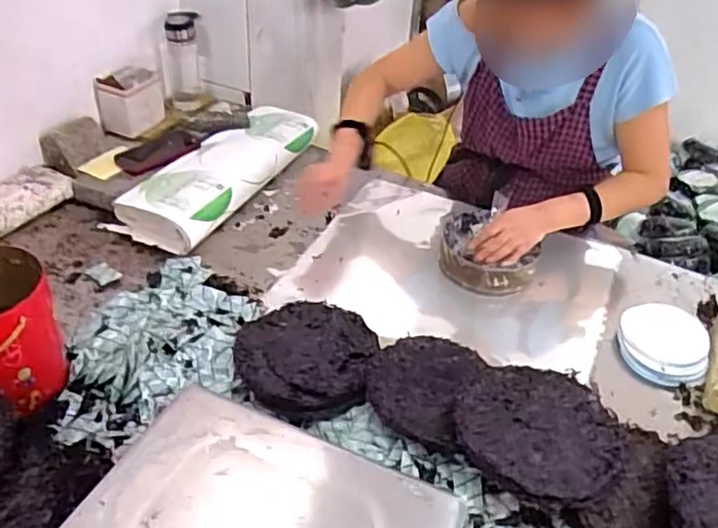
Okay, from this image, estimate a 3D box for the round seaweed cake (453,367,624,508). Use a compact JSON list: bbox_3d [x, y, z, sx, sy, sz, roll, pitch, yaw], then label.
[{"bbox_3d":[0.223,0.201,0.802,0.197,0.022,0.201,2,39,-2],"label":"round seaweed cake"}]

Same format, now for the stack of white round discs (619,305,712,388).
[{"bbox_3d":[0.487,0.127,1.038,0.129,0.047,0.155,18,41,17],"label":"stack of white round discs"}]

